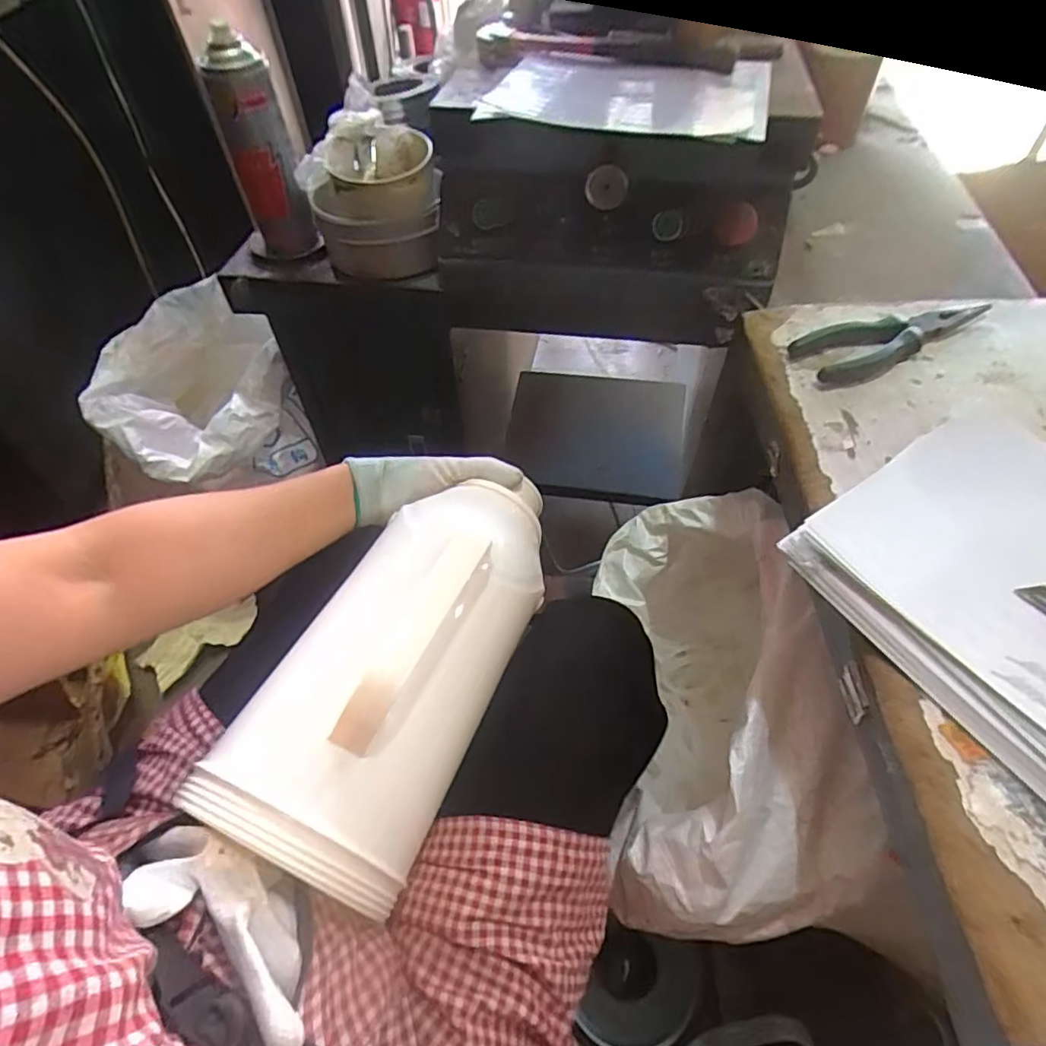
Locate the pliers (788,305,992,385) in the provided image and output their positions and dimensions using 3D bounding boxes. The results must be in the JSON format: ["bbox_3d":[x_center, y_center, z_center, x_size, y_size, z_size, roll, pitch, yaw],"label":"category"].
[{"bbox_3d":[0.315,-0.158,0.496,0.185,0.020,0.054,-19,55,-13],"label":"pliers"}]

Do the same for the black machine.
[{"bbox_3d":[0.095,-0.360,0.643,0.346,0.218,0.238,11,54,10],"label":"black machine"}]

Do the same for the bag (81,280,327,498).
[{"bbox_3d":[-0.500,-0.202,0.902,0.265,0.131,0.329,-27,57,-18],"label":"bag"}]

